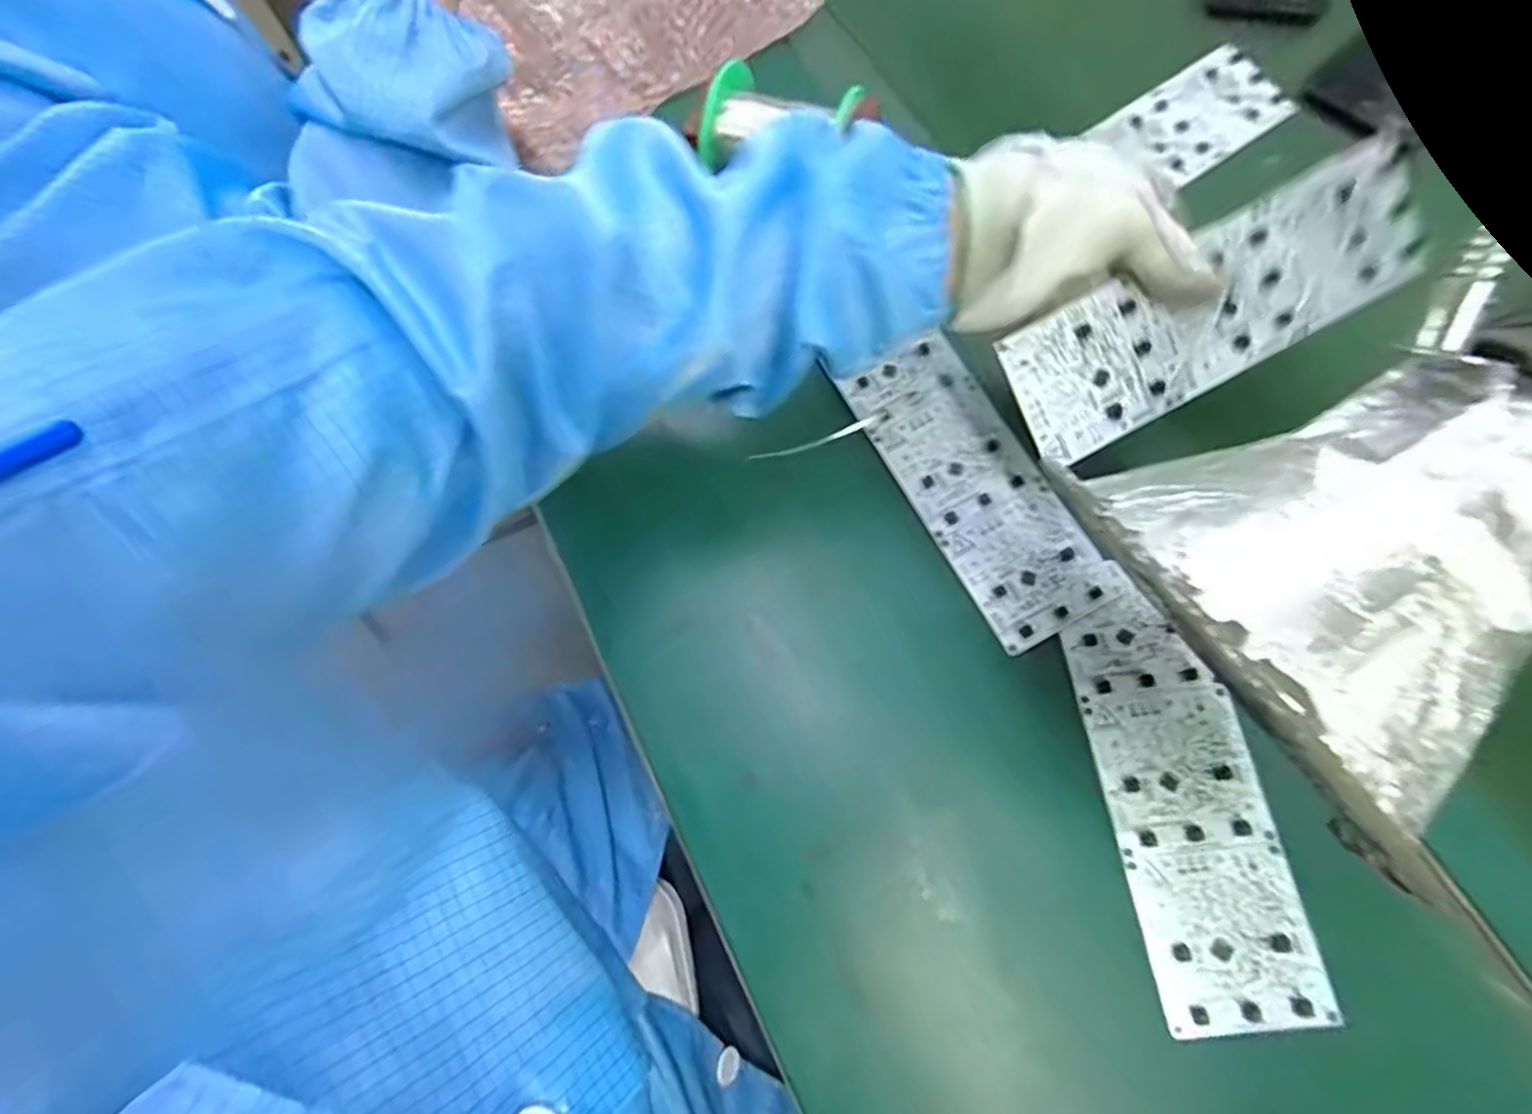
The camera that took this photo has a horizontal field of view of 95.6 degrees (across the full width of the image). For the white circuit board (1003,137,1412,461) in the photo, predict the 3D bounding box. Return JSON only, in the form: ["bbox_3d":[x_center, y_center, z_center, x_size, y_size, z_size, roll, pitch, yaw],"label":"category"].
[{"bbox_3d":[0.213,-0.118,0.328,0.210,0.006,0.067,-29,101,-2],"label":"white circuit board"}]

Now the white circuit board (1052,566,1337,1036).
[{"bbox_3d":[0.195,0.108,0.326,0.066,0.005,0.194,-11,71,8],"label":"white circuit board"}]

